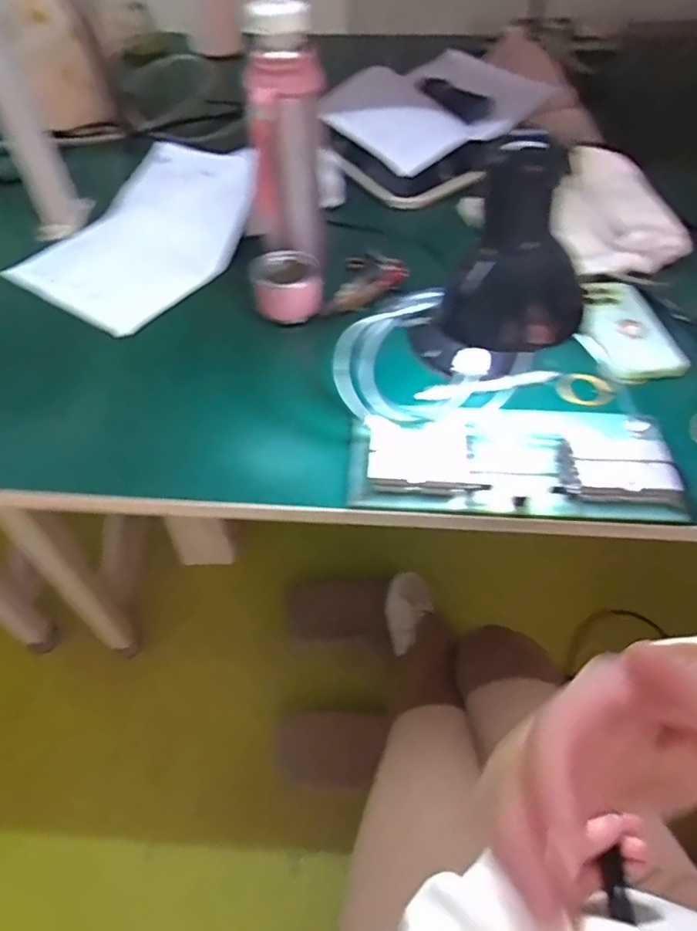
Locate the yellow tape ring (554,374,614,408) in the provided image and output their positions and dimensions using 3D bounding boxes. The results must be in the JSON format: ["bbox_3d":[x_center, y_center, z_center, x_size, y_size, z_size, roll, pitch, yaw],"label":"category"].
[{"bbox_3d":[0.238,-0.077,0.591,0.052,0.005,0.047,32,60,23],"label":"yellow tape ring"}]

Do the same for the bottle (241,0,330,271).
[{"bbox_3d":[-0.064,-0.325,0.621,0.077,0.248,0.077,-4,53,-2],"label":"bottle"}]

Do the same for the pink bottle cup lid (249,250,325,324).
[{"bbox_3d":[-0.067,-0.197,0.649,0.071,0.049,0.059,-12,54,-8],"label":"pink bottle cup lid"}]

